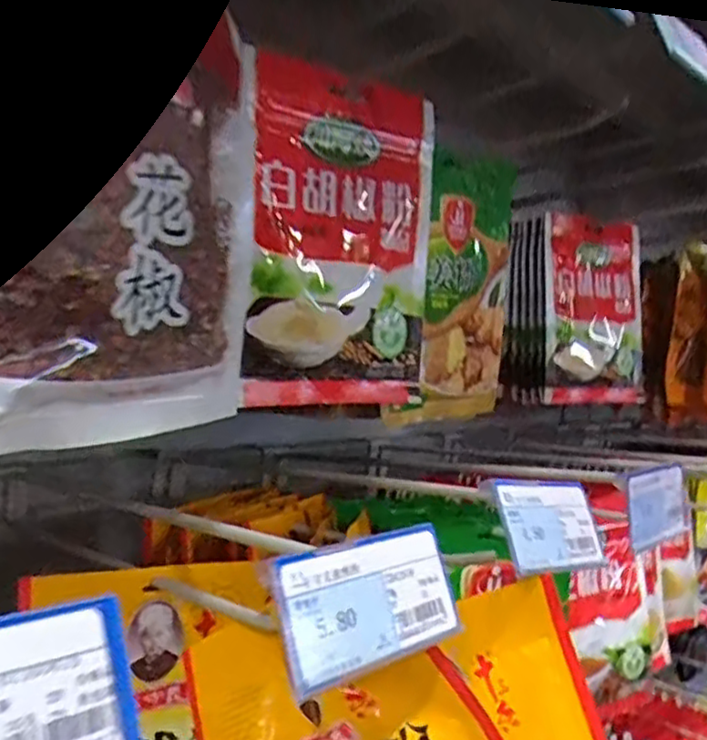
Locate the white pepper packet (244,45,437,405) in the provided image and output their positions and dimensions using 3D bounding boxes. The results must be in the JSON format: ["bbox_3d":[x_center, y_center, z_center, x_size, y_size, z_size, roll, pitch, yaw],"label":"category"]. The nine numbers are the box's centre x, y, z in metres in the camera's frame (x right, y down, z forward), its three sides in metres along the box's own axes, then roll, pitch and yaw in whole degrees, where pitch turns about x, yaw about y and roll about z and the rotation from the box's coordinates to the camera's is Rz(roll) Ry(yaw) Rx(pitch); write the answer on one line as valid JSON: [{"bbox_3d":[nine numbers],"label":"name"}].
[{"bbox_3d":[-0.007,-0.072,0.384,0.025,0.175,0.117,7,4,44],"label":"white pepper packet"}]

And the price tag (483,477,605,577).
[{"bbox_3d":[0.089,0.070,0.317,0.078,0.041,0.004,10,-29,-42],"label":"price tag"}]

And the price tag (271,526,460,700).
[{"bbox_3d":[0.007,0.078,0.237,0.079,0.042,0.004,1,-20,-45],"label":"price tag"}]

